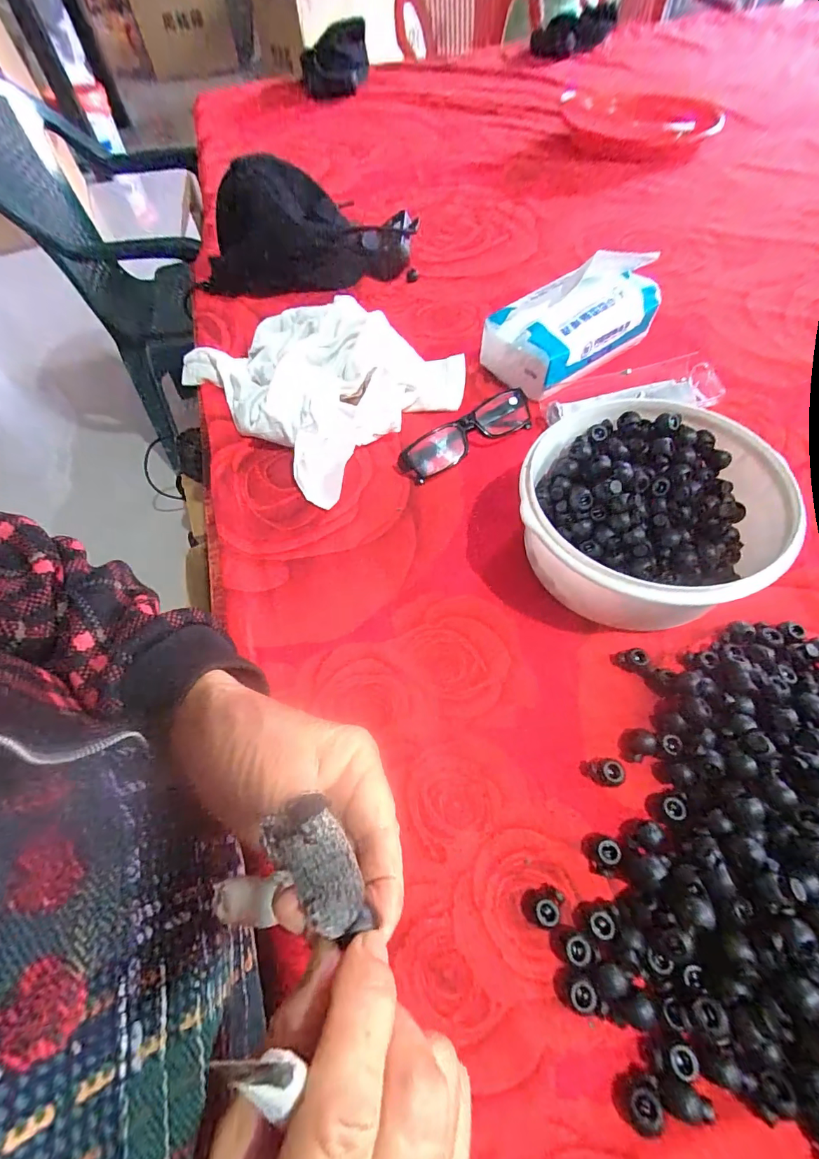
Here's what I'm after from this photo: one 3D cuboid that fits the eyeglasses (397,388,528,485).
[{"bbox_3d":[0.055,-0.135,0.409,0.133,0.030,0.035,-30,63,-14],"label":"eyeglasses"}]

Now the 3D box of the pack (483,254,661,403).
[{"bbox_3d":[0.162,-0.259,0.443,0.170,0.084,0.092,-34,64,-16],"label":"pack"}]

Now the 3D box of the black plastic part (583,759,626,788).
[{"bbox_3d":[0.116,0.115,0.264,0.020,0.013,0.014,3,58,7],"label":"black plastic part"}]

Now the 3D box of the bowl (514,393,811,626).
[{"bbox_3d":[0.165,-0.044,0.317,0.171,0.074,0.161,-1,60,2],"label":"bowl"}]

